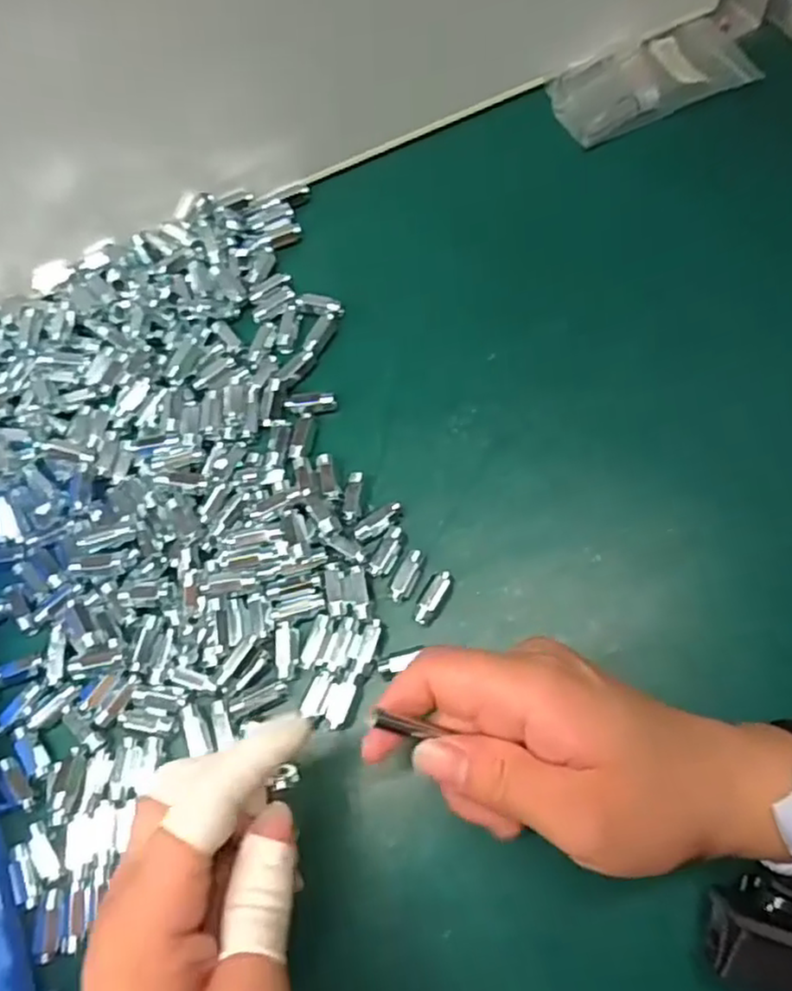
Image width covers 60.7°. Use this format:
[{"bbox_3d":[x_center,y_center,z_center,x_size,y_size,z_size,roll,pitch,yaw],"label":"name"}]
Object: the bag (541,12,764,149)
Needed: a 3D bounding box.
[{"bbox_3d":[0.166,-0.275,0.440,0.130,0.016,0.072,-21,69,-2],"label":"bag"}]

